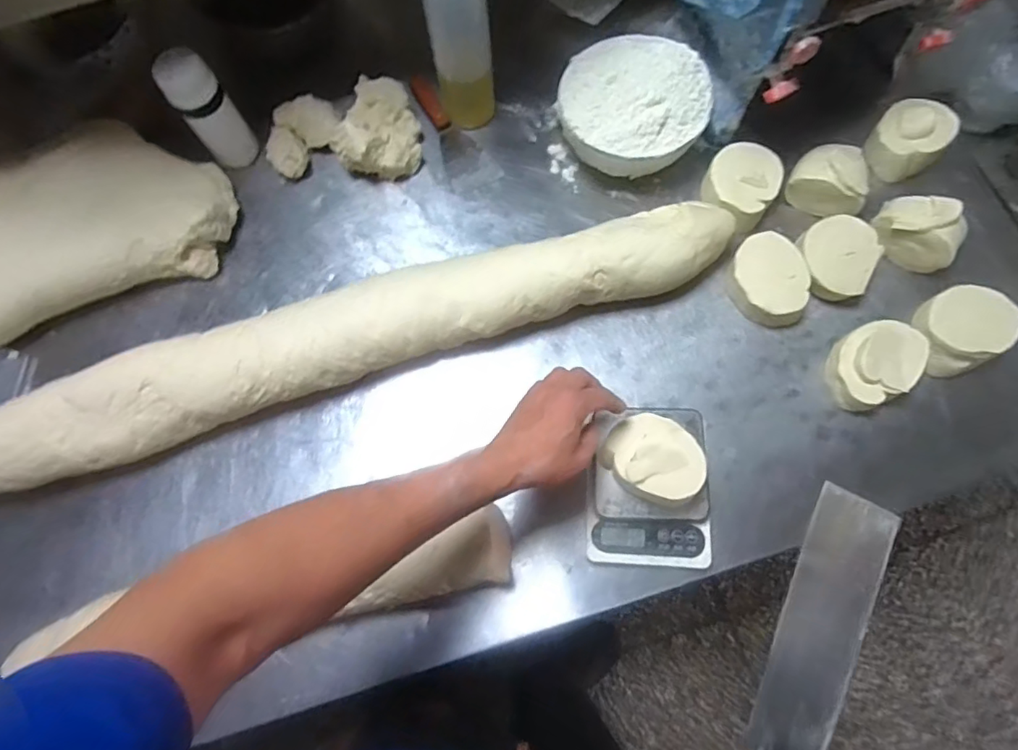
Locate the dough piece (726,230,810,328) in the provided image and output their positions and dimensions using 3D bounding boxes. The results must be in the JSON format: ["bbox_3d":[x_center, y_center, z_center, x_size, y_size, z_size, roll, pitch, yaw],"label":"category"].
[{"bbox_3d":[0.311,-0.112,0.690,0.080,0.053,0.109,-14,74,-2],"label":"dough piece"}]

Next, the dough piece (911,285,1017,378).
[{"bbox_3d":[0.525,-0.052,0.668,0.107,0.064,0.091,-24,74,-5],"label":"dough piece"}]

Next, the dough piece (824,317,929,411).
[{"bbox_3d":[0.420,-0.013,0.653,0.106,0.064,0.086,-27,74,-6],"label":"dough piece"}]

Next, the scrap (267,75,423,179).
[{"bbox_3d":[-0.228,-0.337,0.774,0.213,0.068,0.131,0,74,2],"label":"scrap"}]

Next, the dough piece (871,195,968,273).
[{"bbox_3d":[0.499,-0.175,0.695,0.097,0.079,0.063,30,77,10],"label":"dough piece"}]

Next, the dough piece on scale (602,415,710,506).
[{"bbox_3d":[0.154,0.092,0.597,0.080,0.052,0.104,-41,76,-9],"label":"dough piece on scale"}]

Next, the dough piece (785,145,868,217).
[{"bbox_3d":[0.407,-0.246,0.725,0.091,0.067,0.076,23,76,8],"label":"dough piece"}]

